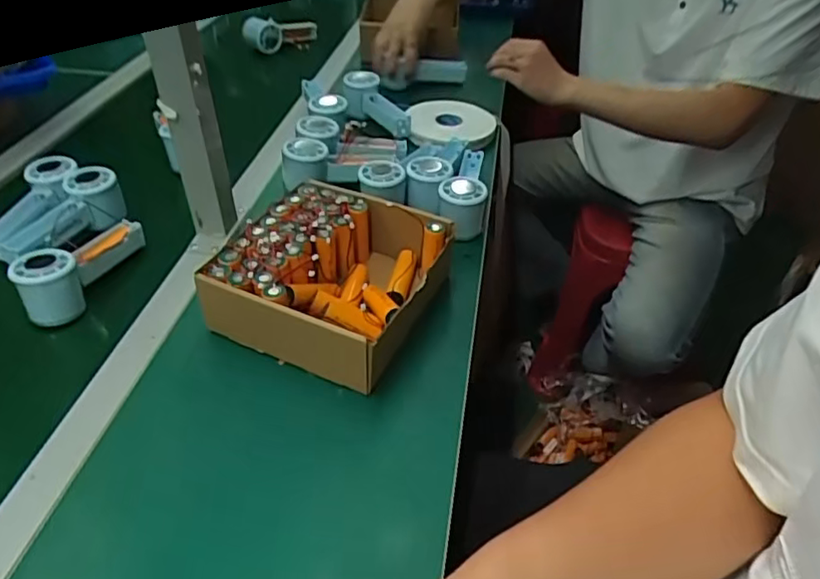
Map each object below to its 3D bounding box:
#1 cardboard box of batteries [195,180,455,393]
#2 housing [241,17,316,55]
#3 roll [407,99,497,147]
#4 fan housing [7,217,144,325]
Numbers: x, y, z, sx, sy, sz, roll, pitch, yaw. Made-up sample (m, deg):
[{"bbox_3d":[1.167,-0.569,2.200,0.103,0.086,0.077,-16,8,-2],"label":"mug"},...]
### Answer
[{"bbox_3d":[-0.077,-0.006,0.609,0.188,0.091,0.209,16,43,15],"label":"cardboard box of batteries"},{"bbox_3d":[-0.241,-0.488,1.134,0.139,0.061,0.062,-26,48,-29],"label":"housing"},{"bbox_3d":[0.066,-0.260,0.934,0.130,0.029,0.156,7,41,5],"label":"roll"},{"bbox_3d":[-0.339,-0.030,0.630,0.050,0.054,0.146,17,43,16],"label":"fan housing"}]

